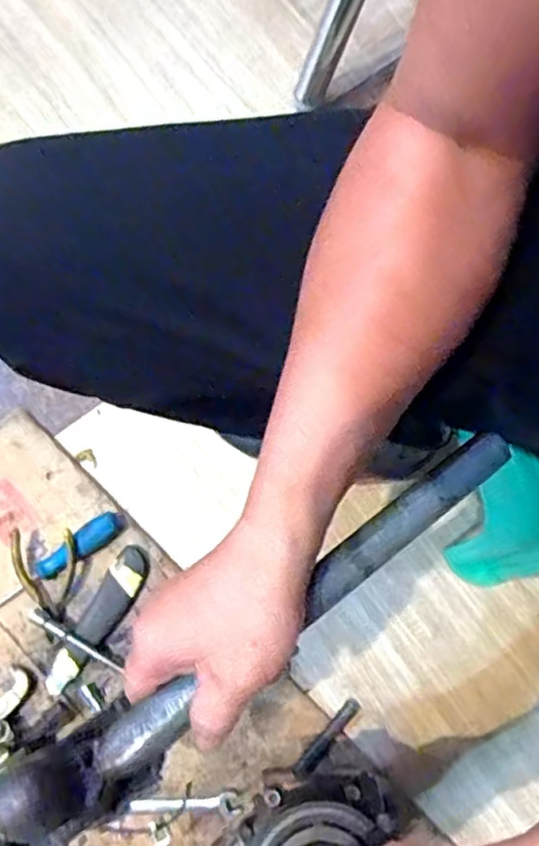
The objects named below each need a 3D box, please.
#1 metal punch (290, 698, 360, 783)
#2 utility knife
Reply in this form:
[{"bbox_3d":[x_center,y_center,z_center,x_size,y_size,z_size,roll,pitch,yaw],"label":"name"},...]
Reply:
[{"bbox_3d":[0.057,0.319,0.630,0.017,0.010,0.093,44,68,8],"label":"metal punch"},{"bbox_3d":[-0.179,0.204,0.645,0.038,0.013,0.161,32,81,6],"label":"utility knife"}]

